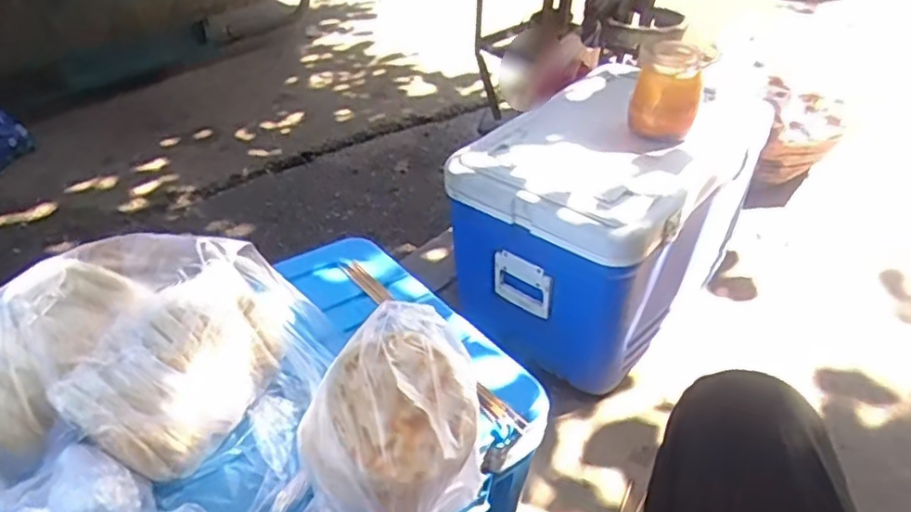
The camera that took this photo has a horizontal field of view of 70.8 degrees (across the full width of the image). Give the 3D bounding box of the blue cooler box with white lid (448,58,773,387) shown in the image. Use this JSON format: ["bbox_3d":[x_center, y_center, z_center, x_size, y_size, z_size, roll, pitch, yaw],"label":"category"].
[{"bbox_3d":[0.284,-0.056,1.259,0.501,0.417,0.369,-32,50,-32],"label":"blue cooler box with white lid"}]

